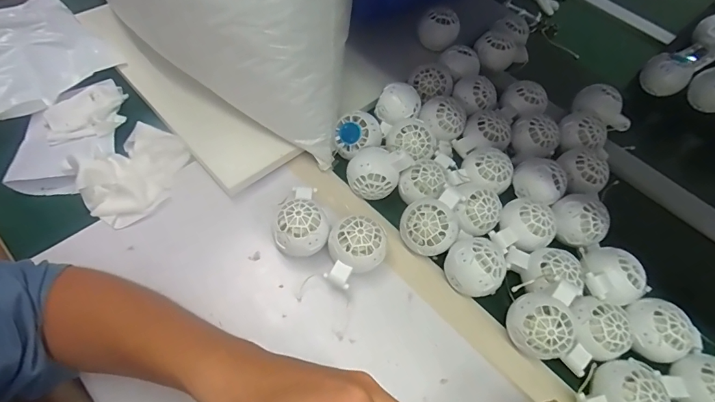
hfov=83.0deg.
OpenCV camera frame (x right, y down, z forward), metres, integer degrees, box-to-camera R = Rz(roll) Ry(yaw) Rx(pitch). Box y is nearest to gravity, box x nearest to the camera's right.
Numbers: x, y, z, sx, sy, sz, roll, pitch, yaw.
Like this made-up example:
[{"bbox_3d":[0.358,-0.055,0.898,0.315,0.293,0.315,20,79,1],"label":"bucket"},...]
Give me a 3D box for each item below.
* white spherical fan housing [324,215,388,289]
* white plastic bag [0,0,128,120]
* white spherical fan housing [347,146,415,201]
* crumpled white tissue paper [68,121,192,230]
[{"bbox_3d":[-0.001,0.059,0.437,0.060,0.058,0.068,8,60,1],"label":"white spherical fan housing"},{"bbox_3d":[-0.469,-0.205,0.553,0.229,0.032,0.191,41,63,18],"label":"white plastic bag"},{"bbox_3d":[0.020,-0.035,0.496,0.063,0.060,0.062,-40,69,-22],"label":"white spherical fan housing"},{"bbox_3d":[-0.267,-0.040,0.482,0.103,0.045,0.126,37,65,17],"label":"crumpled white tissue paper"}]

